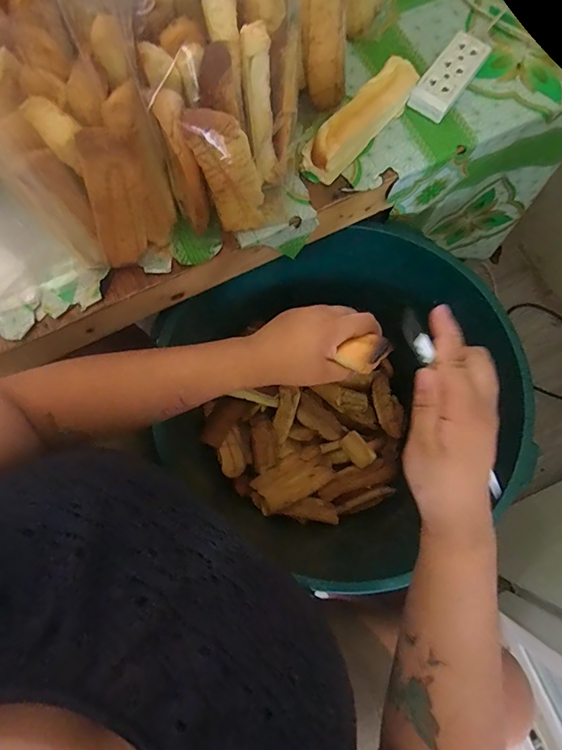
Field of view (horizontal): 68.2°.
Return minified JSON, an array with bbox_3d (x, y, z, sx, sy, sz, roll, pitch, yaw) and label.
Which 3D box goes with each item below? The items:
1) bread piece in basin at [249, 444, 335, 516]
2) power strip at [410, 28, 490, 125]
[{"bbox_3d":[0.021,0.179,0.714,0.150,0.025,0.069,-25,79,-22],"label":"bread piece in basin"},{"bbox_3d":[0.189,-0.333,0.465,0.044,0.023,0.098,36,80,5],"label":"power strip"}]

